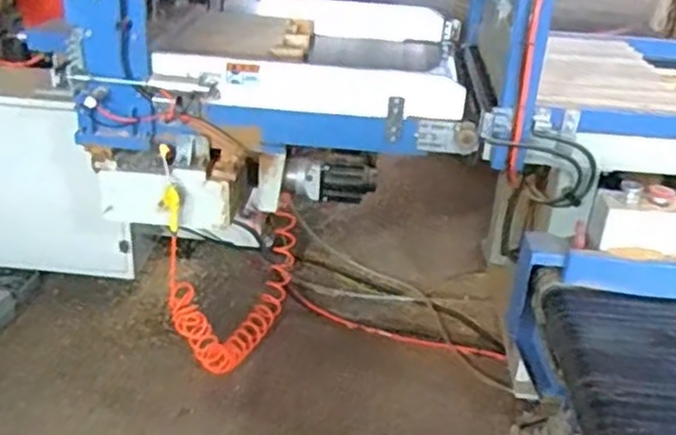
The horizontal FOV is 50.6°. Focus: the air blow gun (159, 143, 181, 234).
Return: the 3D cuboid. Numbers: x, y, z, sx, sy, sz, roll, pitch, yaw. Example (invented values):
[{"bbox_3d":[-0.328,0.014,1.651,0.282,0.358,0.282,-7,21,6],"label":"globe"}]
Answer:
[{"bbox_3d":[-0.440,-0.074,1.852,0.050,0.226,0.065,-7,2,-20],"label":"air blow gun"}]

